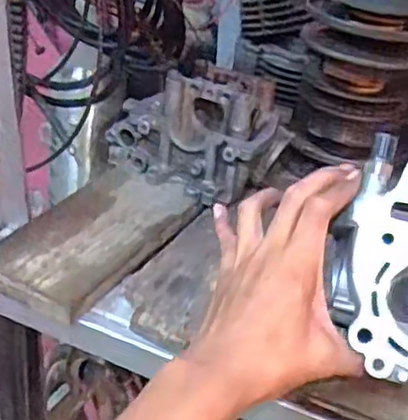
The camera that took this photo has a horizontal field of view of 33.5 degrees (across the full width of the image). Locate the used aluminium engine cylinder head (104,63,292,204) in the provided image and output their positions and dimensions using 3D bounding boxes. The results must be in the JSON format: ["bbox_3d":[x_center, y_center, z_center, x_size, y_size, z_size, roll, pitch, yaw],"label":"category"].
[{"bbox_3d":[-0.001,-0.086,0.692,0.163,0.094,0.120,21,35,25],"label":"used aluminium engine cylinder head"}]

